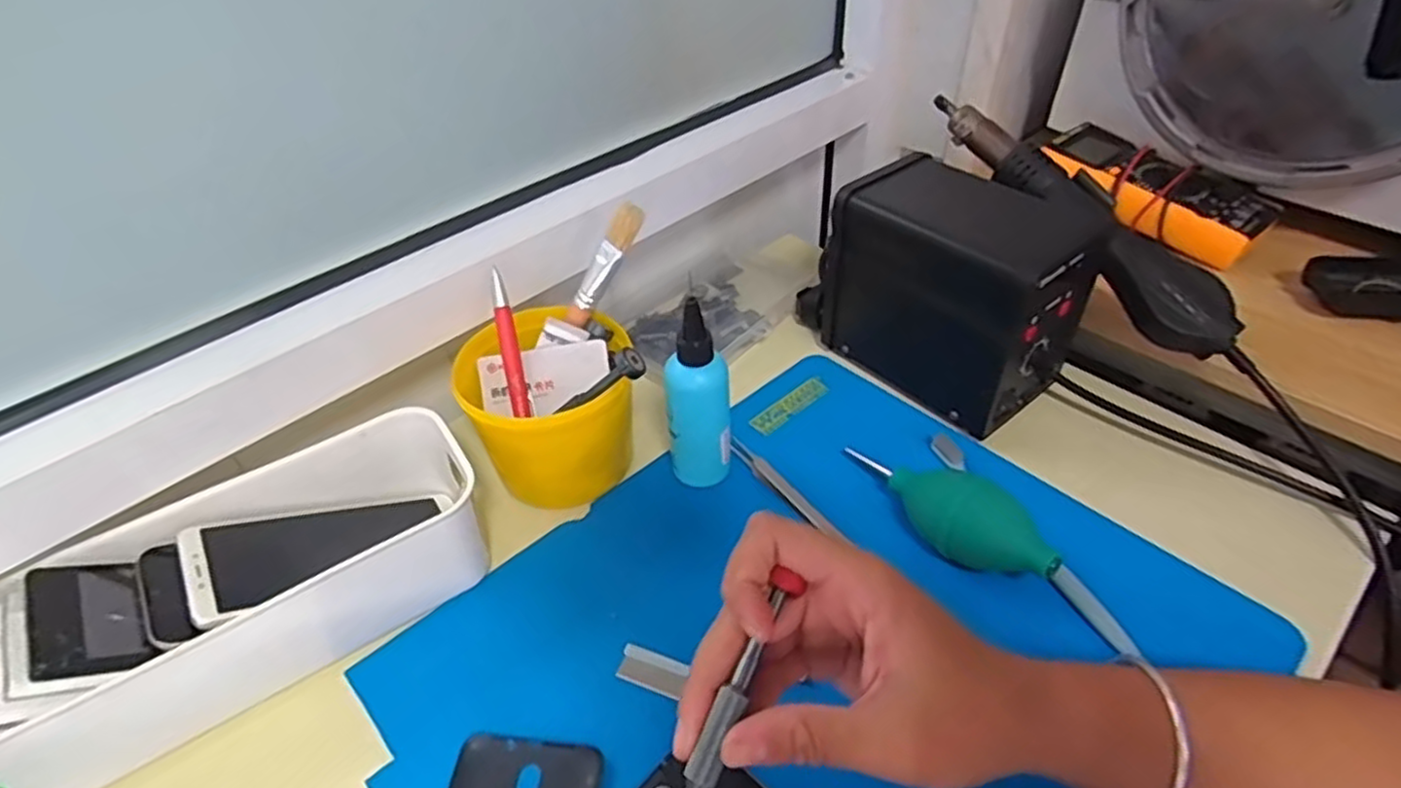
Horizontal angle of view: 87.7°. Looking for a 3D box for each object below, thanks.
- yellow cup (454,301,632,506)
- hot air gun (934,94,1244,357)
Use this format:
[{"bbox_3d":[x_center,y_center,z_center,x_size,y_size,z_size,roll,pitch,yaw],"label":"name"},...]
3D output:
[{"bbox_3d":[-0.094,0.008,0.474,0.107,0.089,0.099,-1,43,1],"label":"yellow cup"},{"bbox_3d":[0.255,-0.124,0.499,0.045,0.041,0.256,-29,69,-26],"label":"hot air gun"}]

